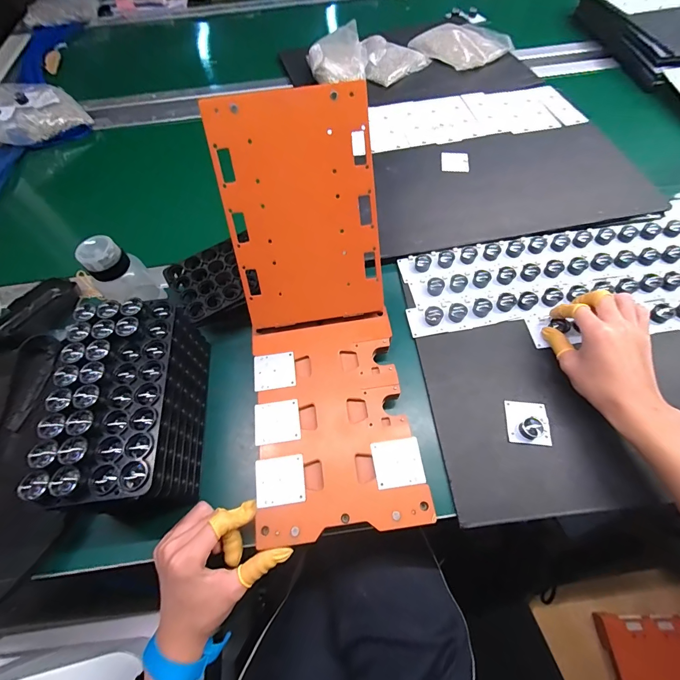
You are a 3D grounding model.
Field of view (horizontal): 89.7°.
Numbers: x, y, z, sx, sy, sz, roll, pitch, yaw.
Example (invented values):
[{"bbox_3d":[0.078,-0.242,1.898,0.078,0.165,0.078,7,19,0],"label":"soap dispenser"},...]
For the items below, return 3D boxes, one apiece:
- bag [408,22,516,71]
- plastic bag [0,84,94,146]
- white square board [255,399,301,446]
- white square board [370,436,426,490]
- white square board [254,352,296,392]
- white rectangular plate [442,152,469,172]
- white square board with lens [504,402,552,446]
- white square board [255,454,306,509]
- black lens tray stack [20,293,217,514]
[{"bbox_3d":[0.270,-0.667,0.764,0.161,0.027,0.171,-35,66,-15],"label":"bag"},{"bbox_3d":[-0.657,-0.448,0.691,0.182,0.051,0.231,40,71,21],"label":"plastic bag"},{"bbox_3d":[-0.068,0.088,0.369,0.048,0.004,0.044,-8,62,-2],"label":"white square board"},{"bbox_3d":[0.058,0.123,0.344,0.048,0.004,0.044,-8,62,-2],"label":"white square board"},{"bbox_3d":[-0.076,0.036,0.397,0.047,0.004,0.044,-9,62,-2],"label":"white square board"},{"bbox_3d":[0.198,-0.306,0.585,0.045,0.004,0.049,5,63,5],"label":"white rectangular plate"},{"bbox_3d":[0.212,0.089,0.379,0.046,0.028,0.047,5,63,5],"label":"white square board with lens"},{"bbox_3d":[-0.059,0.140,0.340,0.047,0.004,0.044,-8,62,-2],"label":"white square board"},{"bbox_3d":[-0.209,0.068,0.355,0.093,0.116,0.193,-6,62,-1],"label":"black lens tray stack"}]

